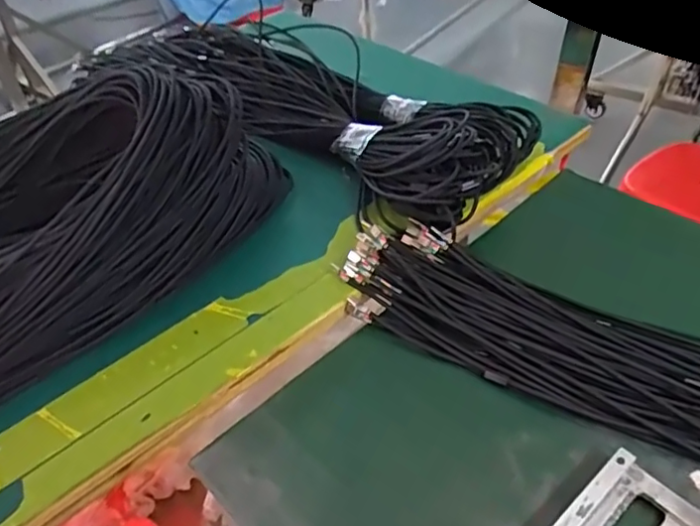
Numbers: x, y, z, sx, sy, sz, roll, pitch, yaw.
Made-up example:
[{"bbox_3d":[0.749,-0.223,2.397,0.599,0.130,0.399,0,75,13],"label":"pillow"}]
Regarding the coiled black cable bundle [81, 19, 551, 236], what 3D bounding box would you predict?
[{"bbox_3d":[-0.067,-0.216,0.755,0.608,0.077,0.213,30,52,32],"label":"coiled black cable bundle"}]

